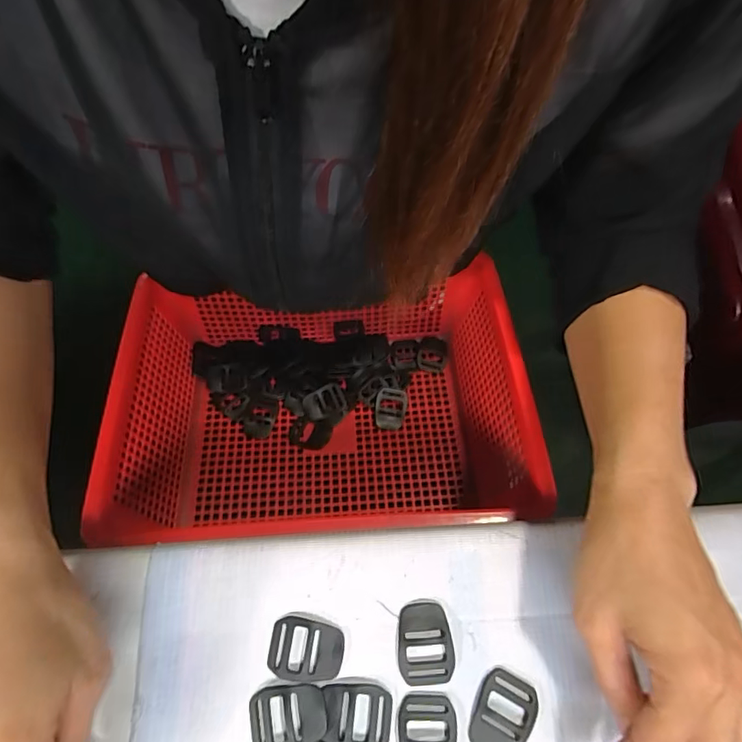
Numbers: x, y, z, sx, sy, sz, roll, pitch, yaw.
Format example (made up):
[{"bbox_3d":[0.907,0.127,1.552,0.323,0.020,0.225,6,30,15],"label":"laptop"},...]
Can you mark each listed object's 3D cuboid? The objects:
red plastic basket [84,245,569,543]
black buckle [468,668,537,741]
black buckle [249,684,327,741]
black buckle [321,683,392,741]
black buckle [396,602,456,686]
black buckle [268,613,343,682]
[{"bbox_3d":[-0.041,0.024,0.408,0.300,0.120,0.206,-3,72,-5],"label":"red plastic basket"},{"bbox_3d":[0.068,0.177,0.251,0.029,0.004,0.039,26,72,7],"label":"black buckle"},{"bbox_3d":[-0.042,0.175,0.246,0.038,0.006,0.028,-4,71,-3],"label":"black buckle"},{"bbox_3d":[-0.007,0.176,0.247,0.035,0.004,0.029,1,71,-1],"label":"black buckle"},{"bbox_3d":[0.029,0.145,0.260,0.029,0.004,0.039,-2,71,-3],"label":"black buckle"},{"bbox_3d":[-0.034,0.146,0.258,0.039,0.004,0.030,5,71,0],"label":"black buckle"}]

